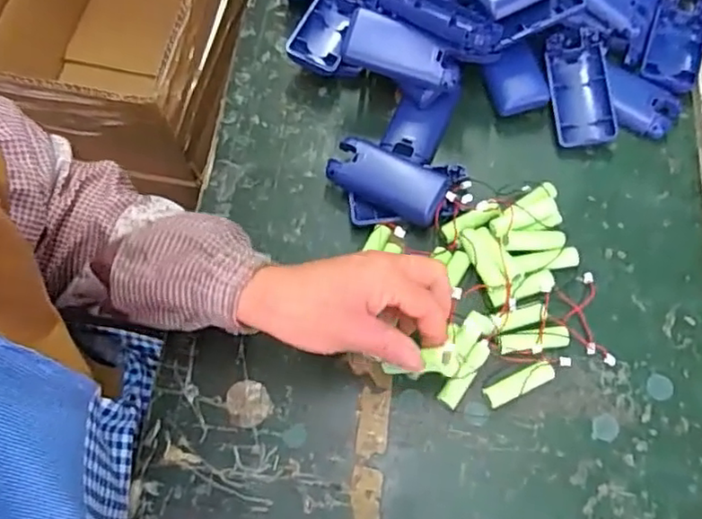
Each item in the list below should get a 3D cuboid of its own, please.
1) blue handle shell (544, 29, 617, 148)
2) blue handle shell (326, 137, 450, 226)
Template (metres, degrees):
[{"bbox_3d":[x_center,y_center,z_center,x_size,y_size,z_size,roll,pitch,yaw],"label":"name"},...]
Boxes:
[{"bbox_3d":[0.186,-0.141,0.505,0.048,0.014,0.096,-6,84,0],"label":"blue handle shell"},{"bbox_3d":[0.028,-0.061,0.485,0.091,0.017,0.045,23,70,11],"label":"blue handle shell"}]

